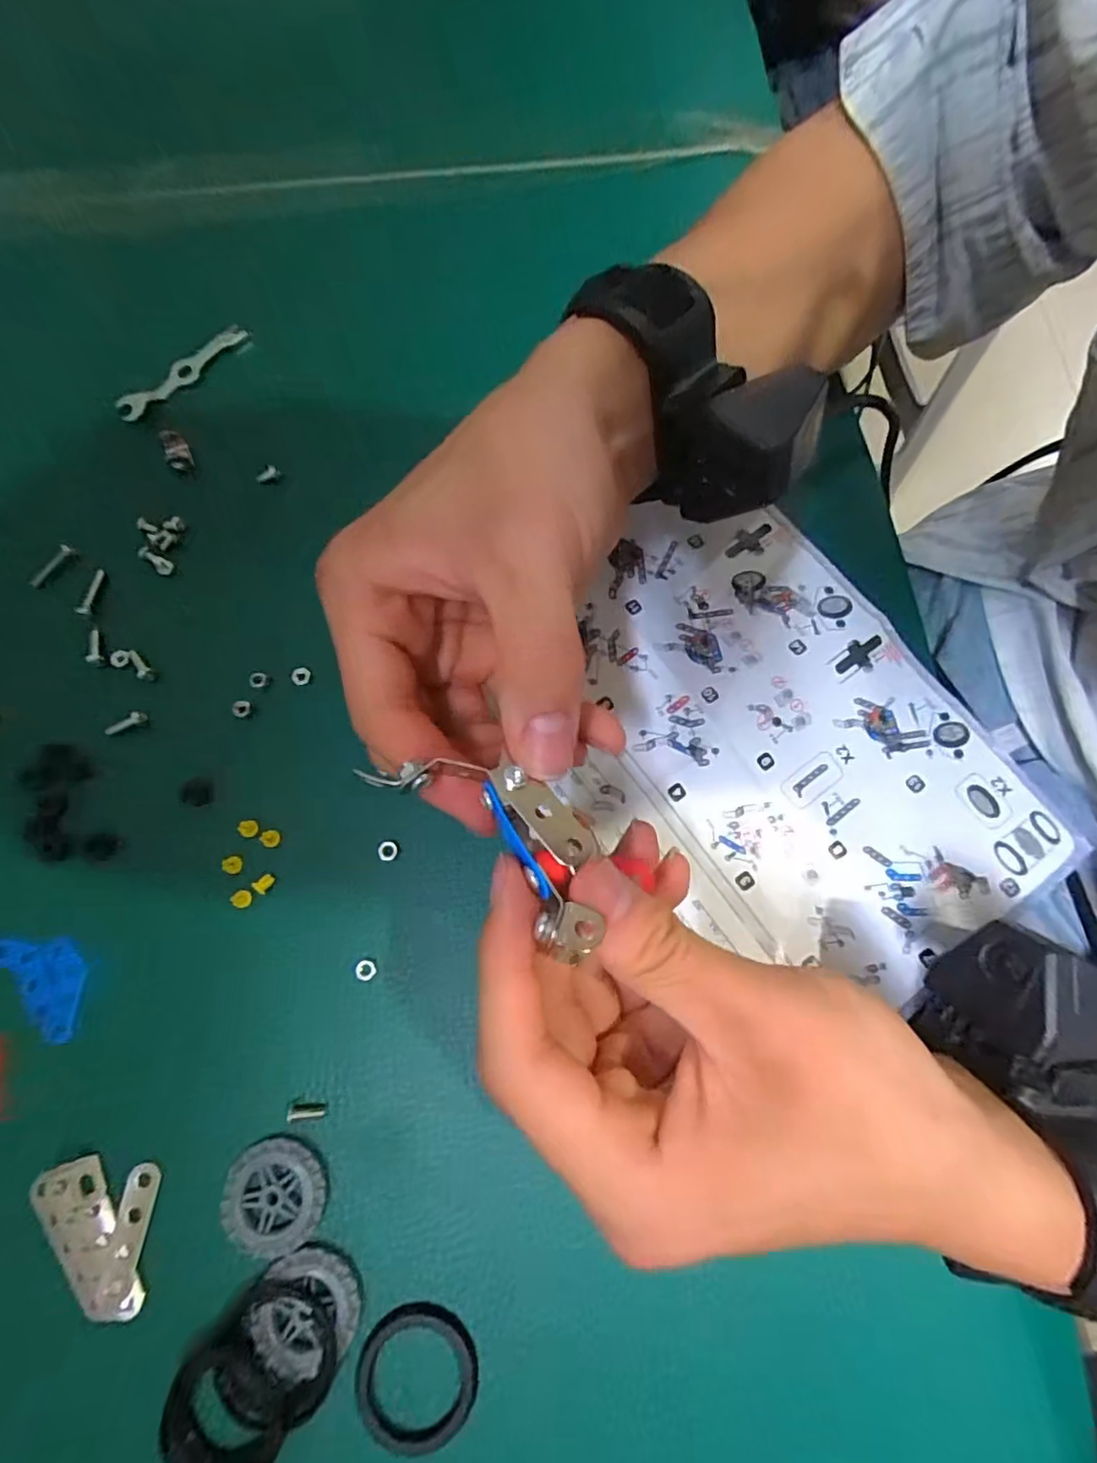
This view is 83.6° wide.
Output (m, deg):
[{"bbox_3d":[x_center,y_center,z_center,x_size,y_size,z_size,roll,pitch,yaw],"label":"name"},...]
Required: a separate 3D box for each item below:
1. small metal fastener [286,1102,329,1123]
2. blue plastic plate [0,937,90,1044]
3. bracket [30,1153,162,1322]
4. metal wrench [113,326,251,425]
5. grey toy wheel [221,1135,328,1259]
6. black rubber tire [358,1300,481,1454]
[{"bbox_3d":[-0.083,0.131,0.210,0.013,0.004,0.005,1,77,2],"label":"small metal fastener"},{"bbox_3d":[-0.183,0.089,0.223,0.045,0.004,0.024,43,81,10],"label":"blue plastic plate"},{"bbox_3d":[-0.152,0.167,0.202,0.040,0.004,0.045,-4,77,1],"label":"bracket"},{"bbox_3d":[-0.174,-0.172,0.291,0.070,0.006,0.015,-43,79,-8],"label":"metal wrench"},{"bbox_3d":[-0.091,0.154,0.204,0.033,0.004,0.032,0,77,2],"label":"grey toy wheel"},{"bbox_3d":[-0.041,0.203,0.193,0.037,0.006,0.037,0,77,2],"label":"black rubber tire"}]

